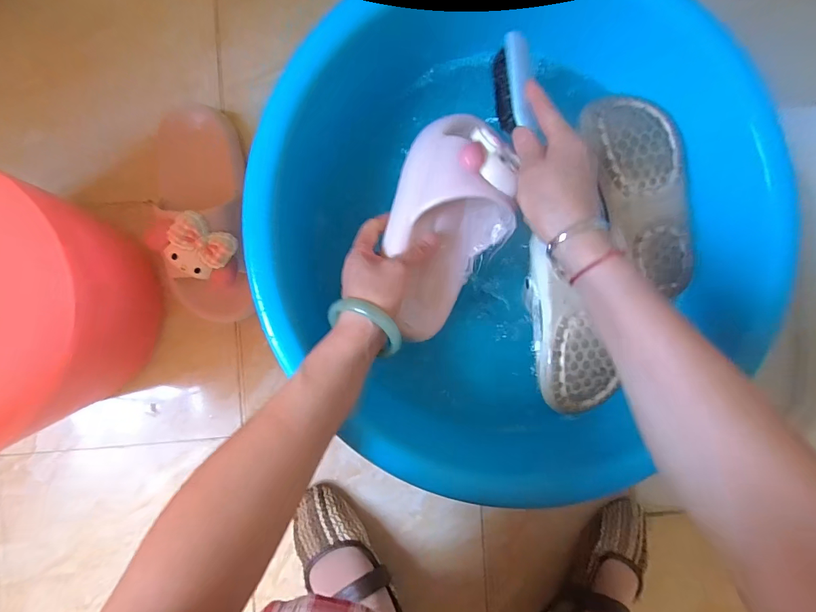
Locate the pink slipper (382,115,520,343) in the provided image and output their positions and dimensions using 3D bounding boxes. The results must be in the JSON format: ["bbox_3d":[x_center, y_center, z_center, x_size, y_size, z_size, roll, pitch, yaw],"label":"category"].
[{"bbox_3d":[0.036,-0.076,0.381,0.113,0.063,0.216,20,89,-3],"label":"pink slipper"}]

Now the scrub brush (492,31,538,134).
[{"bbox_3d":[0.095,-0.200,0.348,0.030,0.023,0.087,-2,89,-3],"label":"scrub brush"}]

